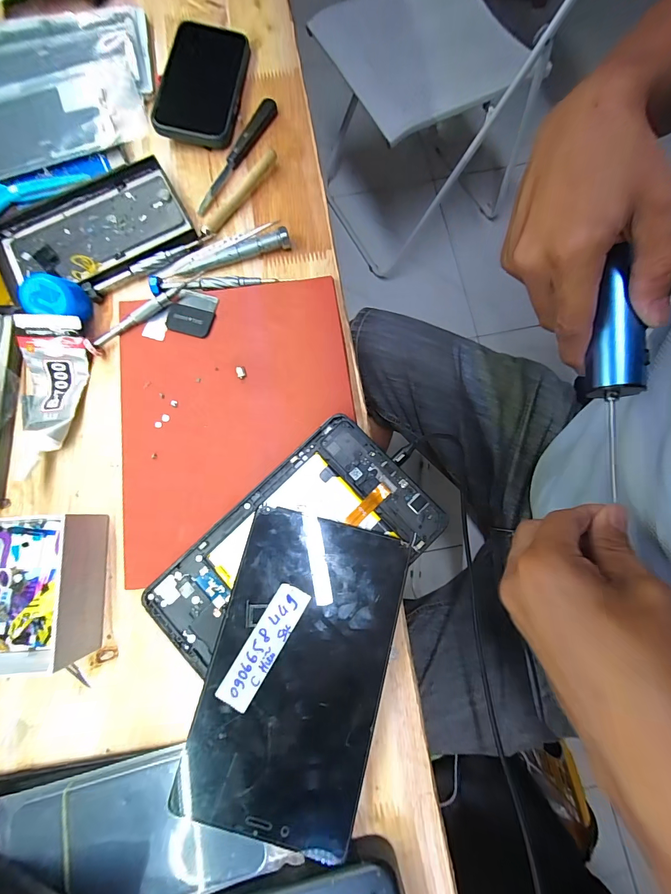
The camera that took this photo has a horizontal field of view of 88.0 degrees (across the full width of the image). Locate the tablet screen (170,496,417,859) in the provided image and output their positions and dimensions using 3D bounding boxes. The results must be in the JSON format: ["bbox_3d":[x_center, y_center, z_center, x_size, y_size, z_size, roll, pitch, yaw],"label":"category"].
[{"bbox_3d":[-0.026,0.154,0.244,0.118,0.006,0.204,14,78,3],"label":"tablet screen"}]

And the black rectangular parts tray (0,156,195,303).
[{"bbox_3d":[-0.233,-0.202,0.328,0.176,0.010,0.105,-27,80,-4],"label":"black rectangular parts tray"}]

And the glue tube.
[{"bbox_3d":[-0.244,-0.044,0.285,0.051,0.030,0.128,5,79,2],"label":"glue tube"}]

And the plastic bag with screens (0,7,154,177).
[{"bbox_3d":[-0.291,-0.362,0.353,0.208,0.031,0.177,-14,79,-2],"label":"plastic bag with screens"}]

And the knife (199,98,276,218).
[{"bbox_3d":[-0.100,-0.294,0.348,0.018,0.010,0.143,28,81,6],"label":"knife"}]

